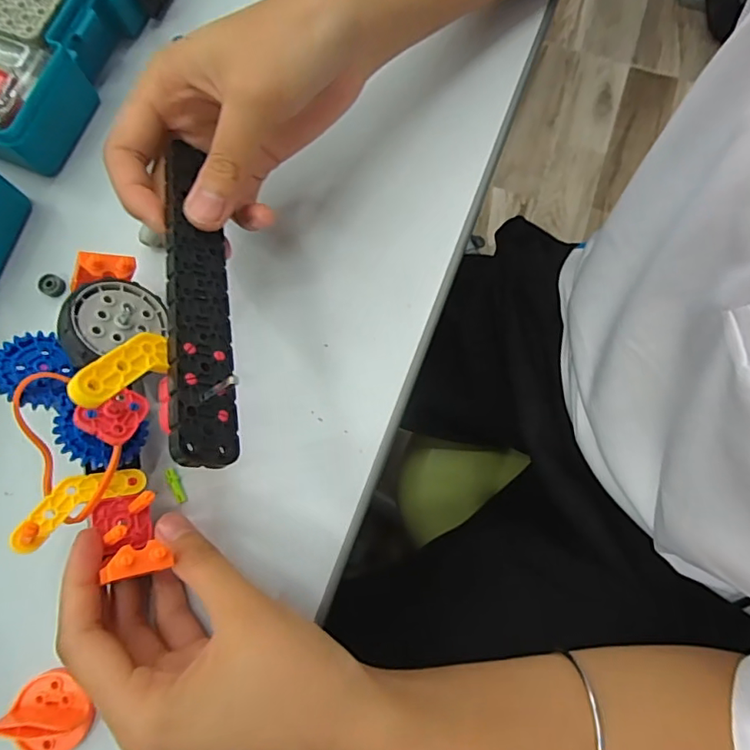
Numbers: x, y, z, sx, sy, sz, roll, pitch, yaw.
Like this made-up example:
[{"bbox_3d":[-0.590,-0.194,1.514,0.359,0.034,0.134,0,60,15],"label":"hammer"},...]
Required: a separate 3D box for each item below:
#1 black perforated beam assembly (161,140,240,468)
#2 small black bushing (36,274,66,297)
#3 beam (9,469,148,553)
[{"bbox_3d":[-0.077,-0.031,0.212,0.016,0.028,0.141,-29,64,38],"label":"black perforated beam assembly"},{"bbox_3d":[-0.184,-0.051,0.289,0.014,0.006,0.012,29,80,6],"label":"small black bushing"},{"bbox_3d":[-0.136,0.056,0.234,0.058,0.011,0.022,-28,77,-39],"label":"beam"}]

